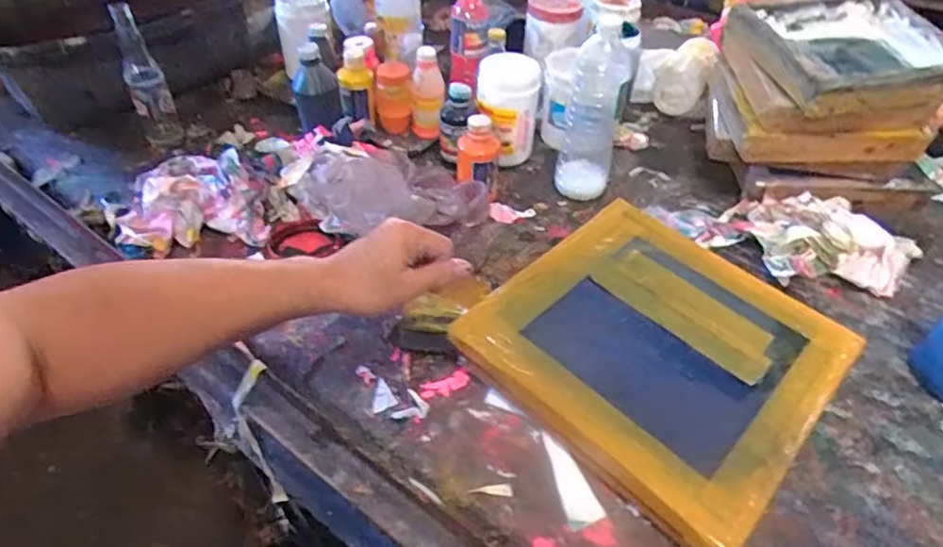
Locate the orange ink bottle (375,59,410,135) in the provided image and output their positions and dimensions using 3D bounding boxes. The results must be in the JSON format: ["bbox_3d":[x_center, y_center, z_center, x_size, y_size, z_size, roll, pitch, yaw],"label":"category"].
[{"bbox_3d":[-0.128,-0.288,0.992,0.058,0.112,0.042,0,44,-1],"label":"orange ink bottle"}]

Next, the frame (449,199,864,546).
[{"bbox_3d":[0.210,0.077,0.664,0.332,0.057,0.339,-33,57,-31],"label":"frame"}]

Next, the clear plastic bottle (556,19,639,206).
[{"bbox_3d":[0.173,-0.217,0.862,0.082,0.226,0.065,12,45,11],"label":"clear plastic bottle"}]

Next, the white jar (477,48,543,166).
[{"bbox_3d":[0.056,-0.261,0.942,0.097,0.149,0.112,5,44,4],"label":"white jar"}]

